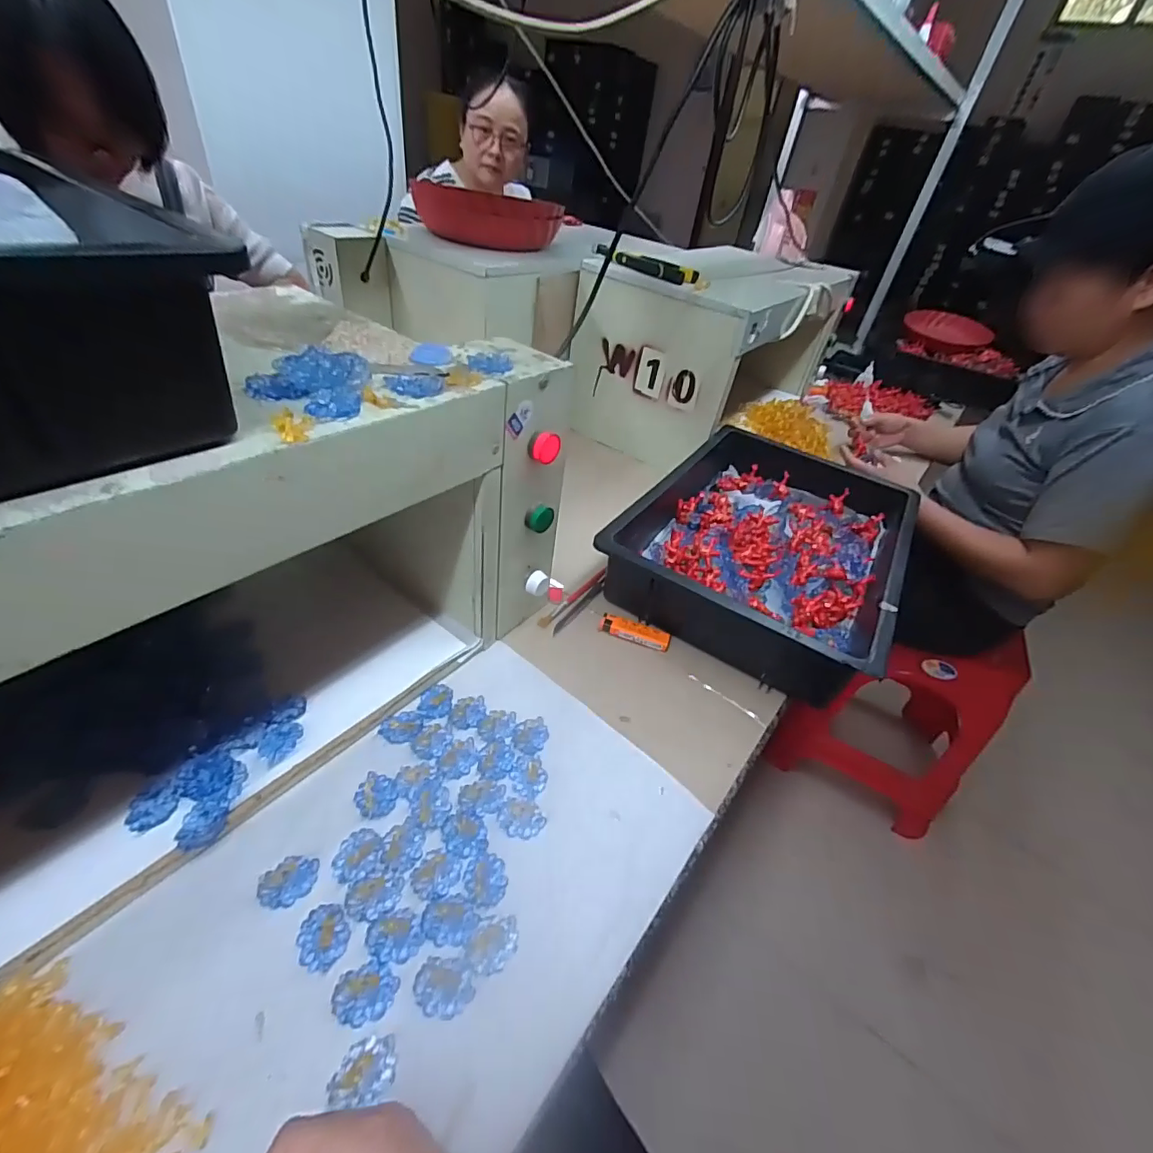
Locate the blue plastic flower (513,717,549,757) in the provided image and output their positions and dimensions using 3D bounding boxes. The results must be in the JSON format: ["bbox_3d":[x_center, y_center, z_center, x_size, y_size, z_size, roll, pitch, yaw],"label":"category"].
[{"bbox_3d":[-0.042,0.147,0.485,0.030,0.004,0.039,19,43,17],"label":"blue plastic flower"}]

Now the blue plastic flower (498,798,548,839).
[{"bbox_3d":[-0.045,0.198,0.427,0.038,0.004,0.030,5,41,1],"label":"blue plastic flower"}]

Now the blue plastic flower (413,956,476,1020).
[{"bbox_3d":[-0.086,0.267,0.339,0.038,0.005,0.031,2,41,-2],"label":"blue plastic flower"}]

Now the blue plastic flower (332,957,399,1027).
[{"bbox_3d":[-0.133,0.264,0.330,0.037,0.005,0.031,-14,44,-20],"label":"blue plastic flower"}]

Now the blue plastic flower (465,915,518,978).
[{"bbox_3d":[-0.058,0.253,0.360,0.030,0.004,0.039,23,44,21],"label":"blue plastic flower"}]

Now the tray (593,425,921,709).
[{"bbox_3d":[0.263,-0.058,0.700,0.305,0.093,0.443,24,44,22],"label":"tray"}]

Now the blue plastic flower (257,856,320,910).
[{"bbox_3d":[-0.205,0.217,0.371,0.031,0.005,0.038,34,49,30],"label":"blue plastic flower"}]

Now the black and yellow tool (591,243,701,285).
[{"bbox_3d":[0.102,-0.489,0.815,0.182,0.027,0.035,25,45,23],"label":"black and yellow tool"}]

